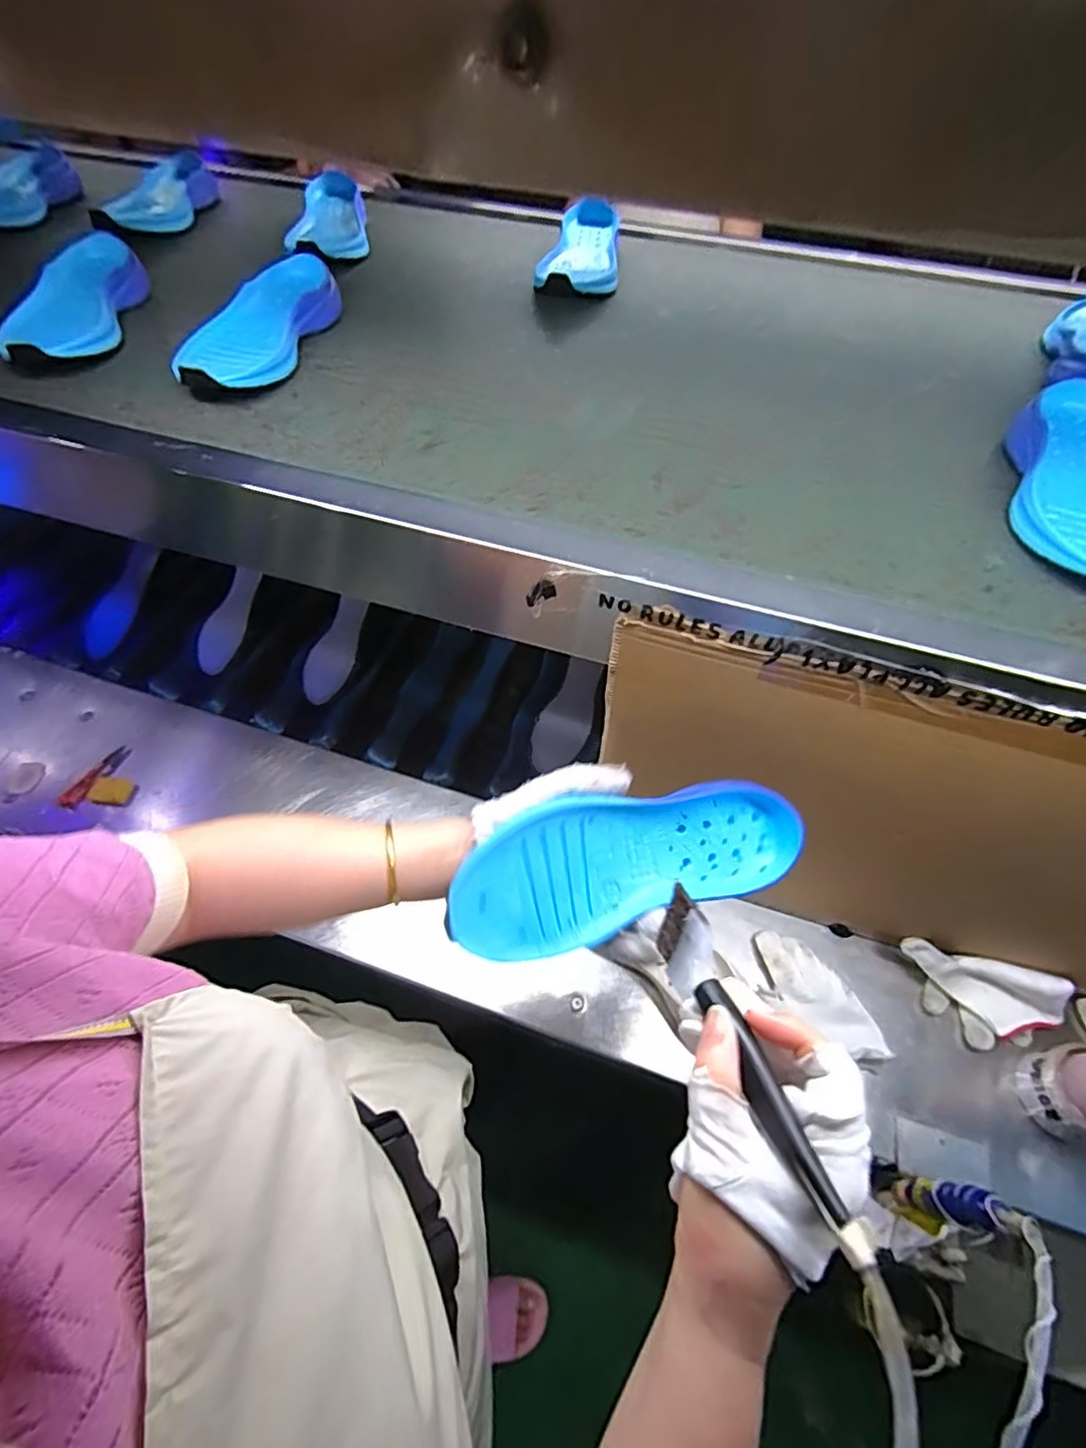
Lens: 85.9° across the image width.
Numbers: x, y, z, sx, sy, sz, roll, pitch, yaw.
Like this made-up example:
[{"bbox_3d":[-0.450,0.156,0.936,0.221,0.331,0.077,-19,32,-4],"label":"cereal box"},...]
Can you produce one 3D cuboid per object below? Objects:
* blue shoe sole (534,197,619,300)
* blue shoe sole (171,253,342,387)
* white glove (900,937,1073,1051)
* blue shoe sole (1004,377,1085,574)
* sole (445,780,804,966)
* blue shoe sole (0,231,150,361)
[{"bbox_3d":[0.047,-0.609,0.752,0.096,0.055,0.227,4,54,1],"label":"blue shoe sole"},{"bbox_3d":[-0.288,-0.402,0.591,0.087,0.048,0.247,8,54,4],"label":"blue shoe sole"},{"bbox_3d":[0.474,0.301,0.631,0.160,0.065,0.077,15,55,9],"label":"white glove"},{"bbox_3d":[0.443,-0.197,0.475,0.098,0.046,0.259,20,56,12],"label":"blue shoe sole"},{"bbox_3d":[0.063,0.093,0.397,0.252,0.022,0.090,-8,87,-21],"label":"sole"},{"bbox_3d":[-0.485,-0.447,0.616,0.092,0.043,0.256,-8,54,-8],"label":"blue shoe sole"}]

